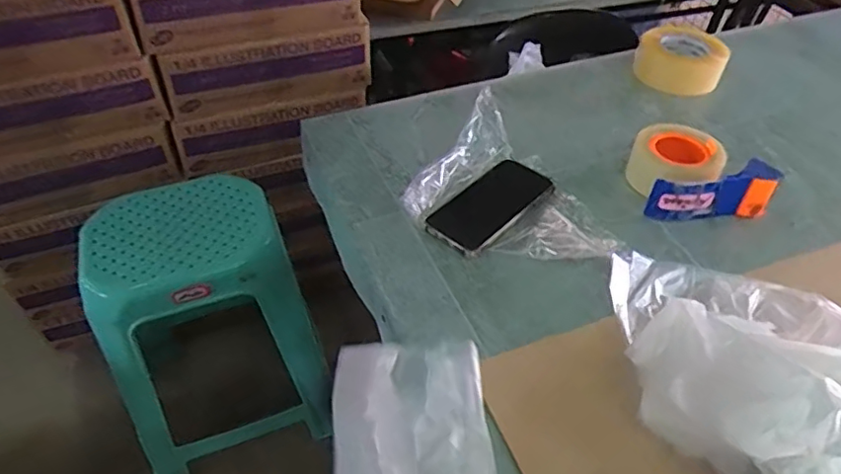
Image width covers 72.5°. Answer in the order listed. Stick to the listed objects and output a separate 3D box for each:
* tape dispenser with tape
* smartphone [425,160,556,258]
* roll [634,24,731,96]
[{"bbox_3d":[0.342,-0.083,0.716,0.148,0.059,0.127,-1,46,-2],"label":"tape dispenser with tape"},{"bbox_3d":[0.085,-0.039,0.690,0.079,0.012,0.161,36,55,29],"label":"smartphone"},{"bbox_3d":[0.430,-0.294,0.948,0.134,0.063,0.135,1,46,-1],"label":"roll"}]

